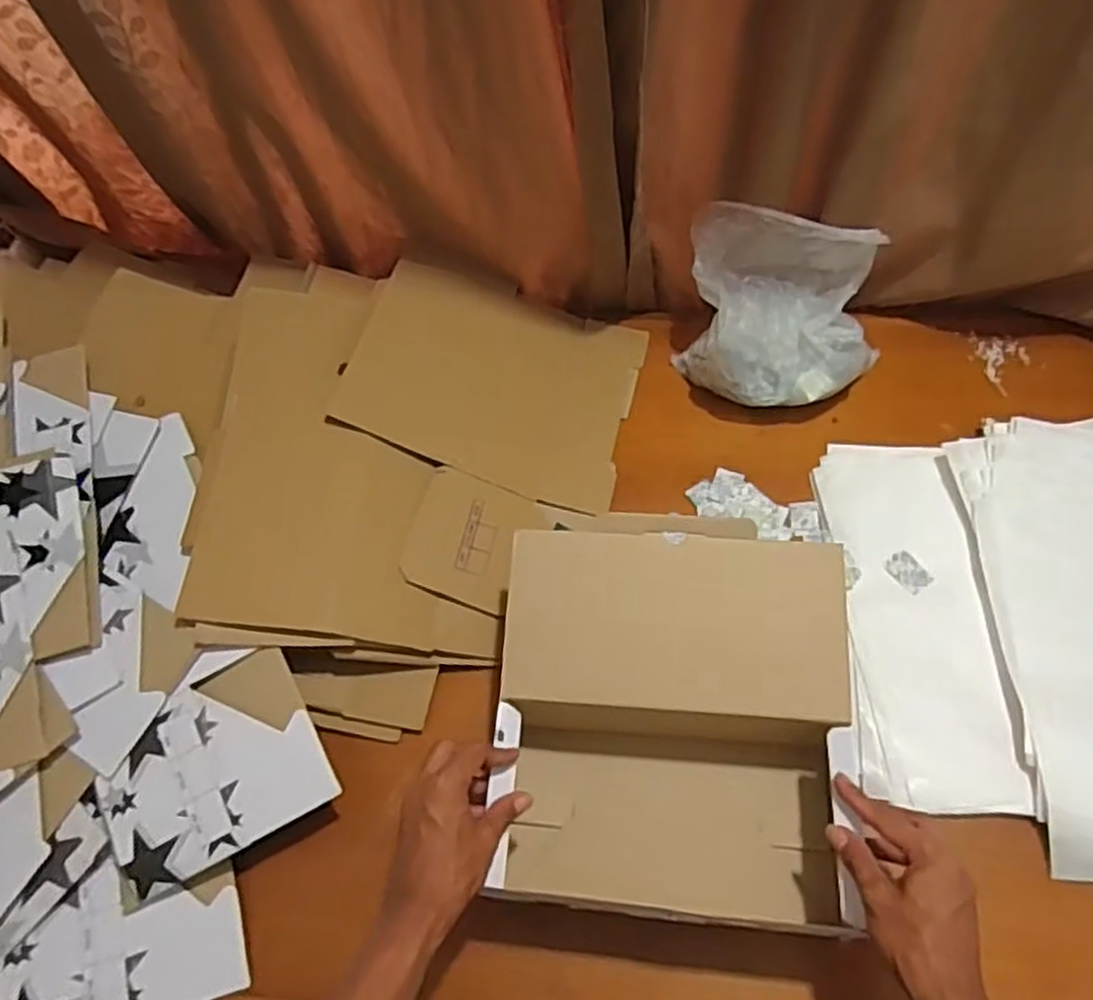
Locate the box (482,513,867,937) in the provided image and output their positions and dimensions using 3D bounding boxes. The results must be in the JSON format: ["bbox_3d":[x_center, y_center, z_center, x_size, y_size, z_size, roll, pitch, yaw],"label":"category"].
[{"bbox_3d":[0.104,0.188,0.655,0.278,0.161,0.290,4,58,5],"label":"box"}]

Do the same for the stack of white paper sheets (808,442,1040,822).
[{"bbox_3d":[0.346,0.101,0.726,0.131,0.030,0.365,1,58,3],"label":"stack of white paper sheets"}]

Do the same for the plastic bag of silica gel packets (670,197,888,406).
[{"bbox_3d":[0.251,-0.202,0.815,0.208,0.161,0.149,9,59,9],"label":"plastic bag of silica gel packets"}]

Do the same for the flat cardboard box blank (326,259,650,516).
[{"bbox_3d":[-0.051,-0.142,0.860,0.302,0.019,0.265,20,58,-8],"label":"flat cardboard box blank"}]

